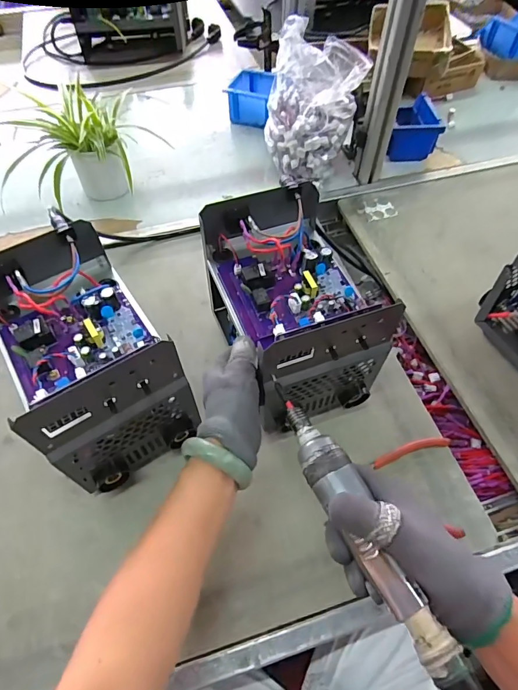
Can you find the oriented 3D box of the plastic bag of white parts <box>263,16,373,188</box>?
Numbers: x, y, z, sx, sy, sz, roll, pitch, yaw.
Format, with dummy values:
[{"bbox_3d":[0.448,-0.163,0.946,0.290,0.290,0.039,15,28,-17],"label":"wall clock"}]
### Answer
[{"bbox_3d":[0.082,-0.413,0.752,0.163,0.208,0.133,37,65,22],"label":"plastic bag of white parts"}]

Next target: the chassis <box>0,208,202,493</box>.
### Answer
[{"bbox_3d":[-0.191,0.019,0.479,0.145,0.189,0.227,-30,62,-18],"label":"chassis"}]

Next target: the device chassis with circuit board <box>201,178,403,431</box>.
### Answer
[{"bbox_3d":[0.040,-0.050,0.503,0.146,0.155,0.228,-20,59,-12],"label":"device chassis with circuit board"}]

